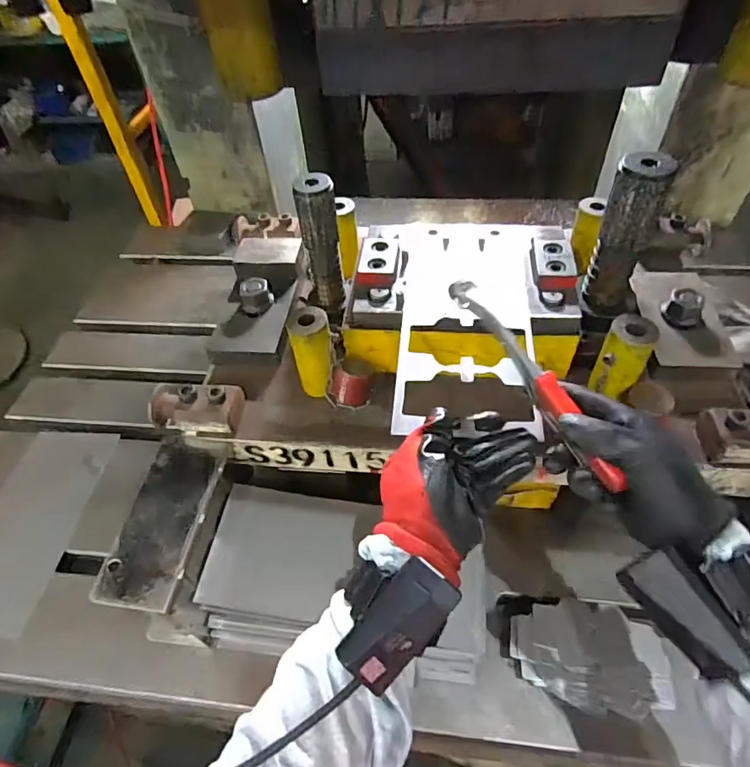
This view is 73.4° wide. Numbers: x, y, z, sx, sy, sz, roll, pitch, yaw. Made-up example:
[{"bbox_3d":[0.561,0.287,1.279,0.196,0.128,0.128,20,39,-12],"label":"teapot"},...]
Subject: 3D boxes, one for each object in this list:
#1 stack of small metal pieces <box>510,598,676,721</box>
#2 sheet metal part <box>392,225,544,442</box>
[{"bbox_3d":[0.196,0.245,0.457,0.135,0.031,0.083,8,51,11],"label":"stack of small metal pieces"},{"bbox_3d":[0.088,-0.073,0.493,0.124,0.008,0.286,2,50,8],"label":"sheet metal part"}]

